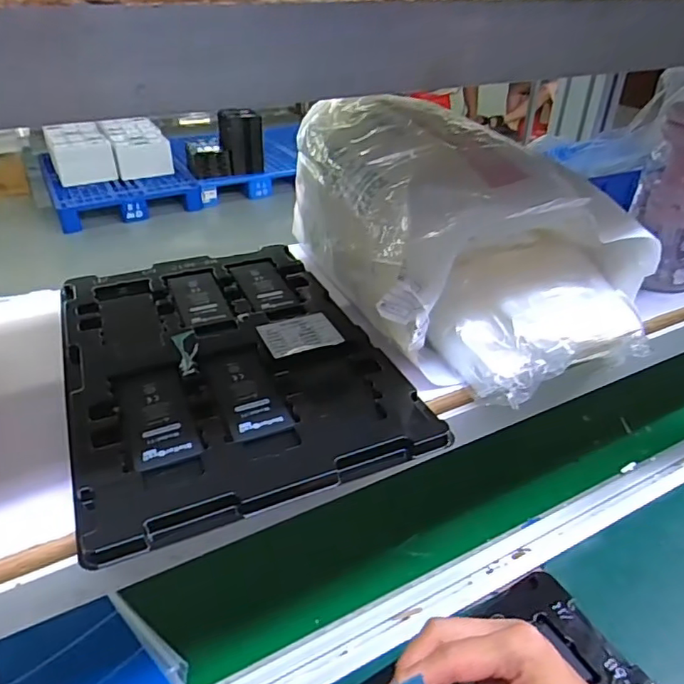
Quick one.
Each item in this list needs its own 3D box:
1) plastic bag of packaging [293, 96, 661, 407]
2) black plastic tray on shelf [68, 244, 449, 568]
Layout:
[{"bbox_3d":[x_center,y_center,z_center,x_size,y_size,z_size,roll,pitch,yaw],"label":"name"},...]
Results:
[{"bbox_3d":[0.095,-0.109,0.494,0.231,0.140,0.336,-11,36,-17],"label":"plastic bag of packaging"},{"bbox_3d":[-0.096,0.008,0.445,0.229,0.015,0.320,-14,37,-20],"label":"black plastic tray on shelf"}]

